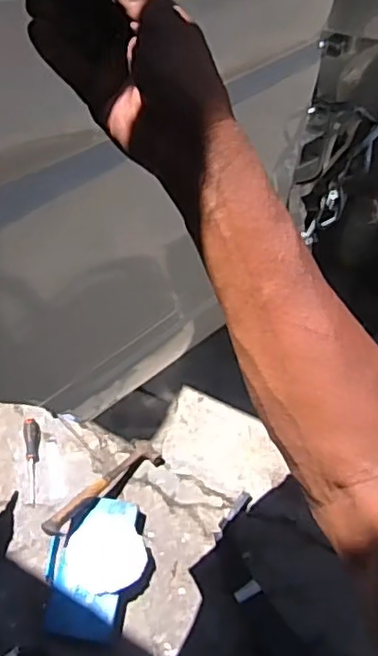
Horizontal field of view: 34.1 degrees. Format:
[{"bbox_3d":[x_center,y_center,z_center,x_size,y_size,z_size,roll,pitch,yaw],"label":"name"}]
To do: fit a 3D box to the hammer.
[{"bbox_3d":[-0.203,0.384,1.488,0.089,0.046,0.317,43,49,18],"label":"hammer"}]

